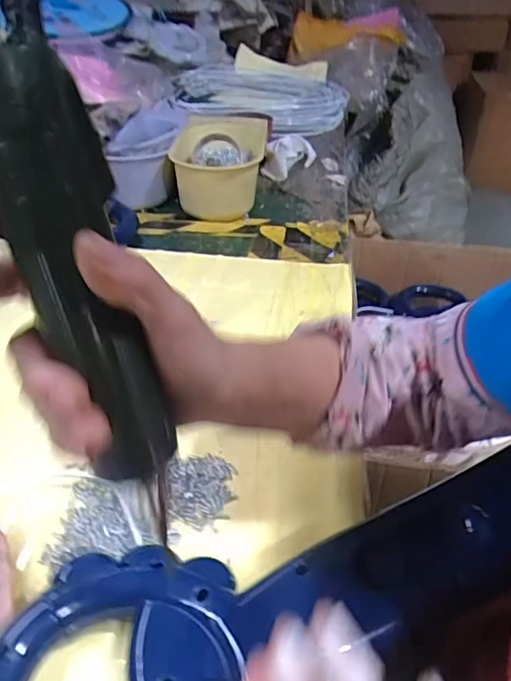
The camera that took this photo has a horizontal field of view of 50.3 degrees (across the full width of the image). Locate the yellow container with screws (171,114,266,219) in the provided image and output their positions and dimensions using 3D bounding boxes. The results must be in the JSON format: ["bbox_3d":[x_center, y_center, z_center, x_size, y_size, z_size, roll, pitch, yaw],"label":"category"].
[{"bbox_3d":[-0.058,-0.296,0.918,0.157,0.092,0.291,-1,36,-2],"label":"yellow container with screws"}]

